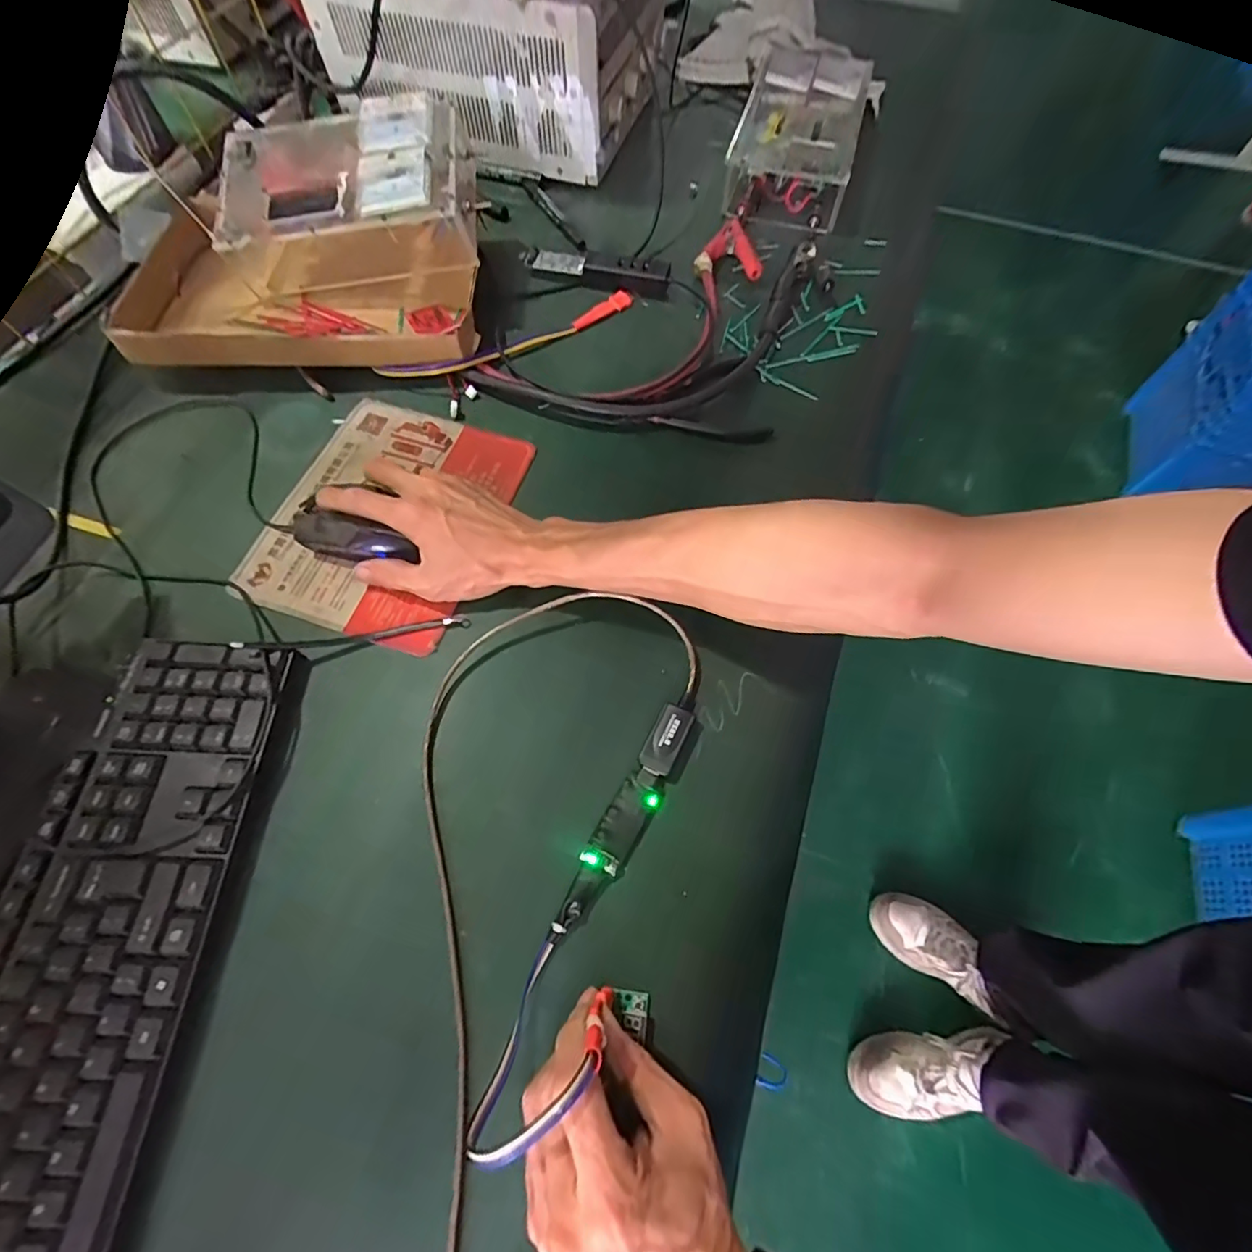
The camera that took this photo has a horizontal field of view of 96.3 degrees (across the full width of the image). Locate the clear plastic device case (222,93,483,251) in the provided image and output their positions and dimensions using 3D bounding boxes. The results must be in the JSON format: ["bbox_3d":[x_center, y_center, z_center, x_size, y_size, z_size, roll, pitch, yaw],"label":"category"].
[{"bbox_3d":[-0.257,-0.405,0.505,0.226,0.060,0.138,-6,65,-4],"label":"clear plastic device case"}]

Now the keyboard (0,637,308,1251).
[{"bbox_3d":[-0.300,0.197,0.300,0.131,0.031,0.410,2,64,-4],"label":"keyboard"}]

